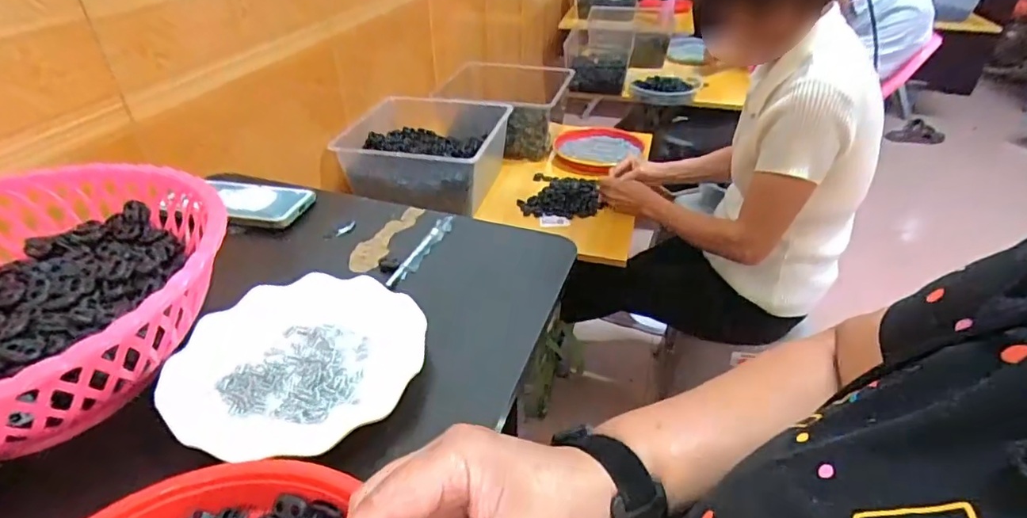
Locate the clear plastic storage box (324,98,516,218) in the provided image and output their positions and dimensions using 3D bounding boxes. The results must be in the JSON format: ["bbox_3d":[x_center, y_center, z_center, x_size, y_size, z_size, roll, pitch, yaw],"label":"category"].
[{"bbox_3d":[-0.180,-0.243,1.194,0.309,0.141,0.354,5,35,7],"label":"clear plastic storage box"}]

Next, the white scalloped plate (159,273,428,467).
[{"bbox_3d":[-0.166,0.077,0.426,0.180,0.019,0.182,0,35,0],"label":"white scalloped plate"}]

